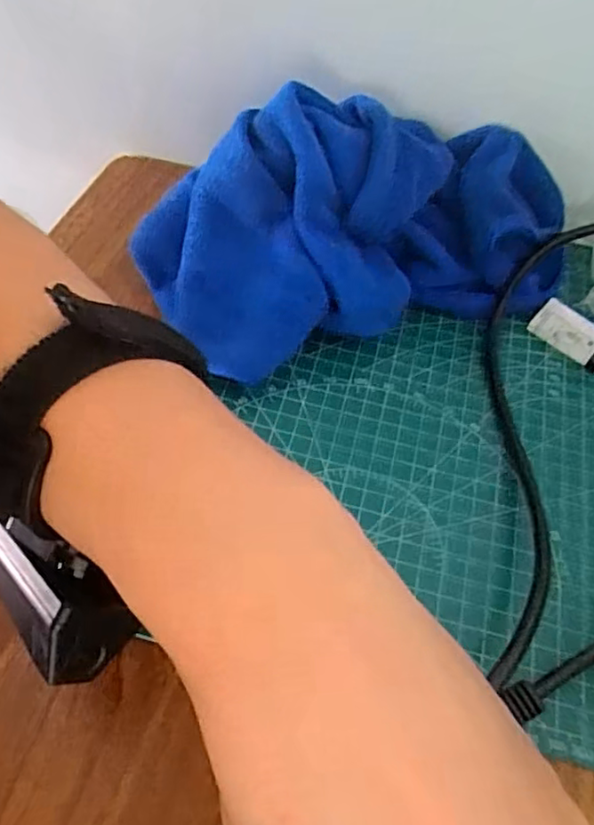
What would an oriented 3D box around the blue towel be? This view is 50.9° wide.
[{"bbox_3d":[0.033,-0.096,0.328,0.226,0.089,0.097,-13,58,-13],"label":"blue towel"}]

